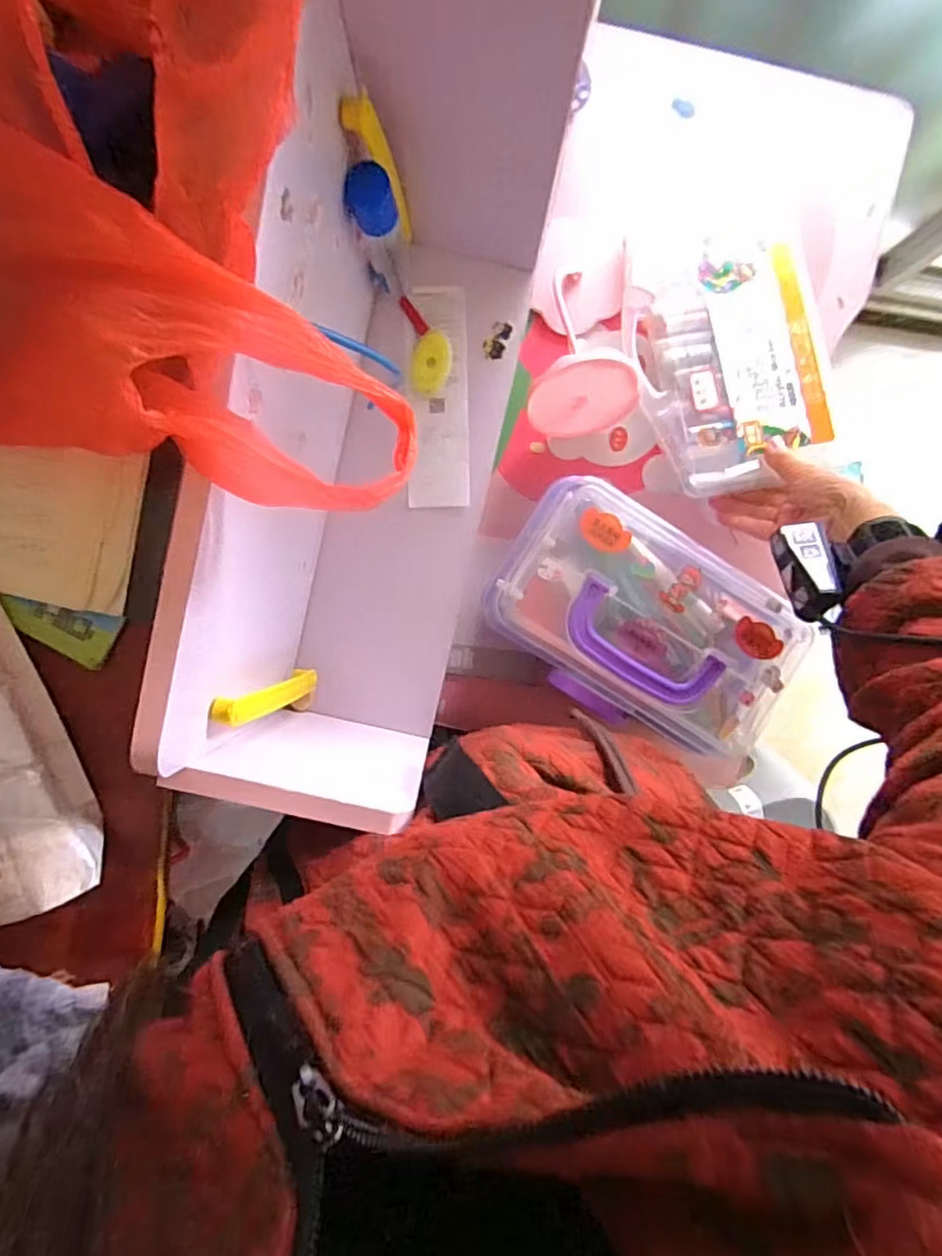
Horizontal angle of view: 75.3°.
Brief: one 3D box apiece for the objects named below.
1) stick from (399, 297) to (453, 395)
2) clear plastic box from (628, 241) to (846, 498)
[{"bbox_3d":[-0.032,-0.218,0.471,0.032,0.012,0.070,-8,93,-2],"label":"stick"},{"bbox_3d":[0.242,-0.241,0.558,0.158,0.047,0.216,-12,94,-2],"label":"clear plastic box"}]

